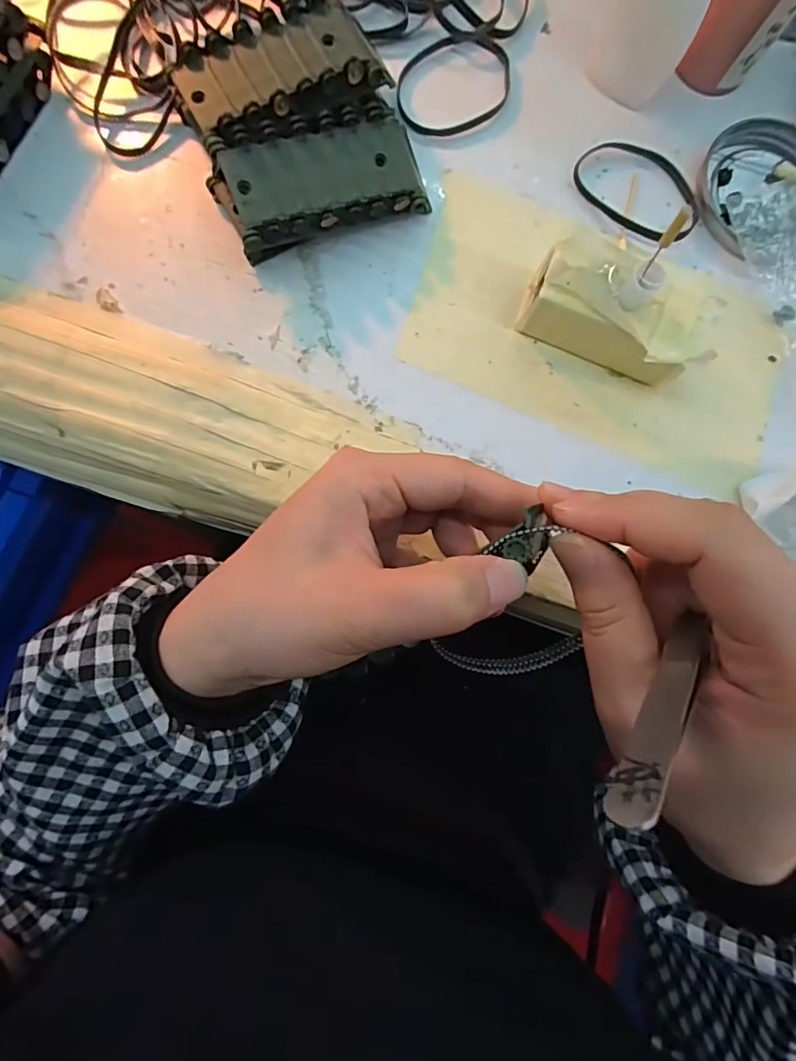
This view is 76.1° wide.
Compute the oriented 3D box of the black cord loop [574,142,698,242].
[{"bbox_3d":[0.130,-0.183,0.271,0.070,0.005,0.047,39,82,0],"label":"black cord loop"}]

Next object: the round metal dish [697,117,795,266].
[{"bbox_3d":[0.200,-0.184,0.275,0.081,0.011,0.076,1,84,-5],"label":"round metal dish"}]

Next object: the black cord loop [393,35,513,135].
[{"bbox_3d":[0.029,-0.236,0.268,0.068,0.004,0.048,-31,88,-7],"label":"black cord loop"}]

